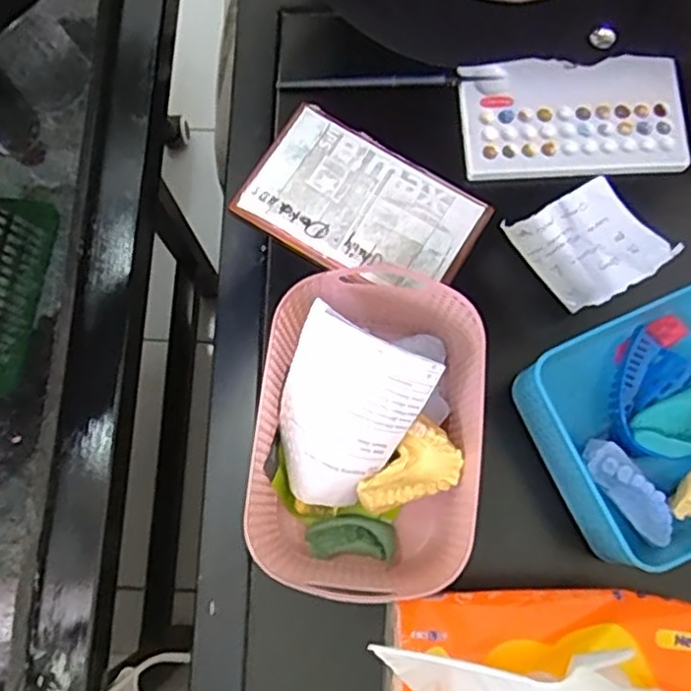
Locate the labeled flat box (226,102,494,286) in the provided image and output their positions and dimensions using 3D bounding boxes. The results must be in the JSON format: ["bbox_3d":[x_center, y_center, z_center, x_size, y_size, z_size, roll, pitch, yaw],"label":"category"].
[{"bbox_3d":[0.012,-0.096,0.468,0.156,0.008,0.096,29,79,7],"label":"labeled flat box"}]

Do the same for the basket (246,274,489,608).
[{"bbox_3d":[0.008,0.052,0.391,0.130,0.082,0.181,11,77,3],"label":"basket"}]

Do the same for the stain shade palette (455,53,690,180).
[{"bbox_3d":[0.160,-0.157,0.483,0.153,0.008,0.077,-6,78,-2],"label":"stain shade palette"}]

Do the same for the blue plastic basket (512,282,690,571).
[{"bbox_3d":[0.191,0.048,0.408,0.141,0.057,0.136,-26,78,-5],"label":"blue plastic basket"}]

